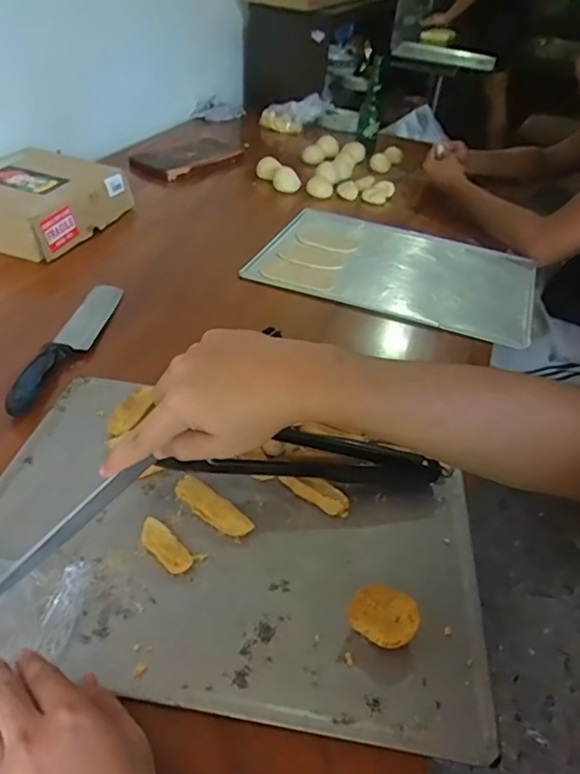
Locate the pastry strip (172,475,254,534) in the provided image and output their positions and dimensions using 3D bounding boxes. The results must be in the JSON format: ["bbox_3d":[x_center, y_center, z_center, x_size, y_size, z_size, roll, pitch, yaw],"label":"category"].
[{"bbox_3d":[-0.073,0.112,0.518,0.089,0.010,0.028,31,45,29],"label":"pastry strip"}]

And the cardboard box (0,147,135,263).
[{"bbox_3d":[-0.438,-0.323,0.953,0.220,0.091,0.273,14,39,11],"label":"cardboard box"}]

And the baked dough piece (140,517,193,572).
[{"bbox_3d":[-0.110,0.139,0.482,0.024,0.008,0.061,-29,50,-36],"label":"baked dough piece"}]

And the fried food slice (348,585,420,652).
[{"bbox_3d":[0.075,0.184,0.441,0.051,0.019,0.046,27,43,25],"label":"fried food slice"}]

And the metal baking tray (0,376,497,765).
[{"bbox_3d":[-0.055,0.127,0.496,0.440,0.014,0.299,10,38,5],"label":"metal baking tray"}]

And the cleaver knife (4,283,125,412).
[{"bbox_3d":[-0.279,-0.060,0.697,0.047,0.023,0.281,8,38,3],"label":"cleaver knife"}]

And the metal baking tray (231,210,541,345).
[{"bbox_3d":[0.192,-0.205,0.956,0.442,0.035,0.320,18,40,15],"label":"metal baking tray"}]

